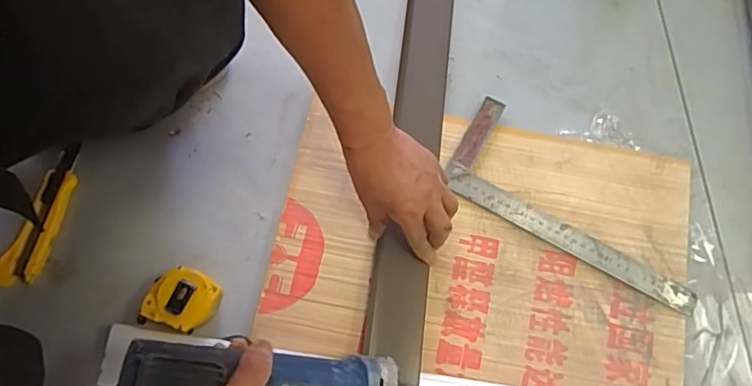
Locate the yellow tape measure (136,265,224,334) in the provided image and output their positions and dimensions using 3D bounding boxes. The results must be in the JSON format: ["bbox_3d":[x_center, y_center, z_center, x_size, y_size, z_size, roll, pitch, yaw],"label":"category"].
[{"bbox_3d":[-0.198,0.112,0.548,0.065,0.042,0.063,22,73,5],"label":"yellow tape measure"}]

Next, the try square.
[{"bbox_3d":[0.227,0.010,0.594,0.294,0.009,0.119,30,74,7],"label":"try square"}]

